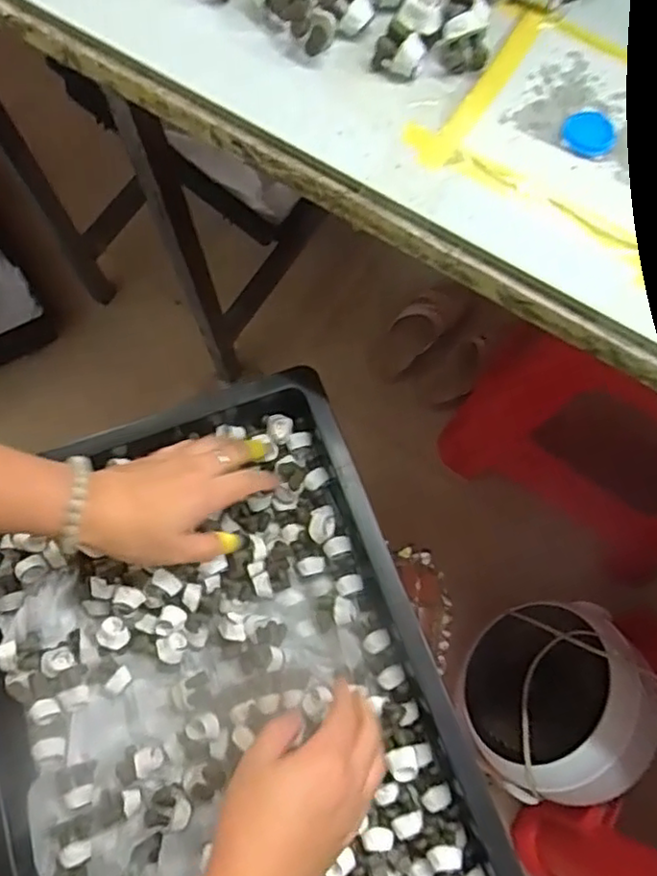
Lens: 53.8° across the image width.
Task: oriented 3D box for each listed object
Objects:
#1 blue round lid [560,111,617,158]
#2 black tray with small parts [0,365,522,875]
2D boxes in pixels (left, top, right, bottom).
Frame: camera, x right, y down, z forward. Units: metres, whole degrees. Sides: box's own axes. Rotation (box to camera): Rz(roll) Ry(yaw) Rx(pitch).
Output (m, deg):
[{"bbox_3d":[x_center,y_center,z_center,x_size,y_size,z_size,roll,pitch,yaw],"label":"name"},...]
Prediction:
[{"bbox_3d":[0.146,-0.170,0.363,0.030,0.006,0.025,20,74,6],"label":"blue round lid"},{"bbox_3d":[-0.084,0.201,0.458,0.330,0.056,0.445,-20,74,-6],"label":"black tray with small parts"}]

